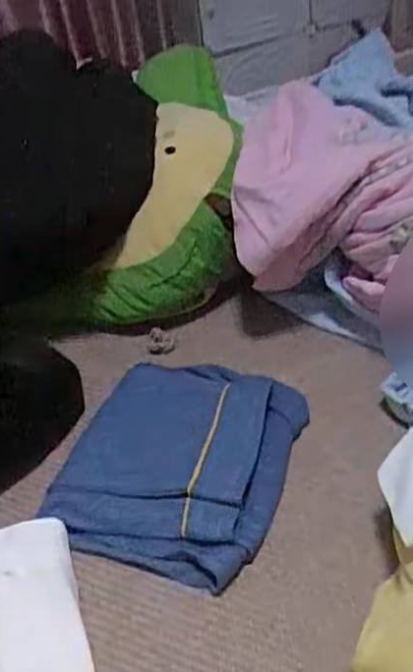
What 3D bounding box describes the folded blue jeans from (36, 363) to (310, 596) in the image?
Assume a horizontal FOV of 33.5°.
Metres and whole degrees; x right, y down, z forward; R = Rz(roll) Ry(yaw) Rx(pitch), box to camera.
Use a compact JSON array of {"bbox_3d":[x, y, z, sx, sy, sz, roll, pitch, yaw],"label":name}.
[{"bbox_3d":[-0.031,0.125,0.738,0.232,0.039,0.268,9,45,20],"label":"folded blue jeans"}]

